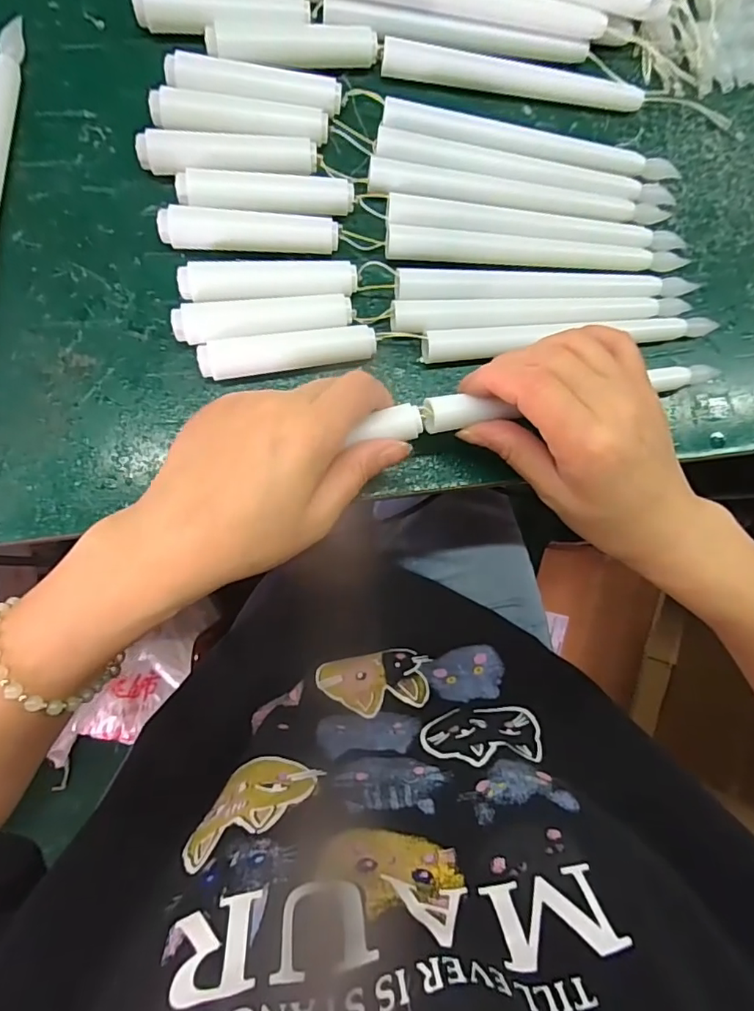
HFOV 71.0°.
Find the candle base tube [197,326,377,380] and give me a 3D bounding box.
[{"bbox_3d":[-0.045,-0.079,0.271,0.087,0.017,0.018,-11,89,-7],"label":"candle base tube"}]

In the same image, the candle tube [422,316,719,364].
[{"bbox_3d":[0.105,-0.093,0.288,0.166,0.012,0.018,-8,88,-6],"label":"candle tube"}]

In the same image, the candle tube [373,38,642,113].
[{"bbox_3d":[0.075,-0.234,0.289,0.145,0.012,0.018,7,87,-6],"label":"candle tube"}]

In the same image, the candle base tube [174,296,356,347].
[{"bbox_3d":[-0.056,-0.095,0.269,0.087,0.018,0.019,-9,88,-6],"label":"candle base tube"}]

